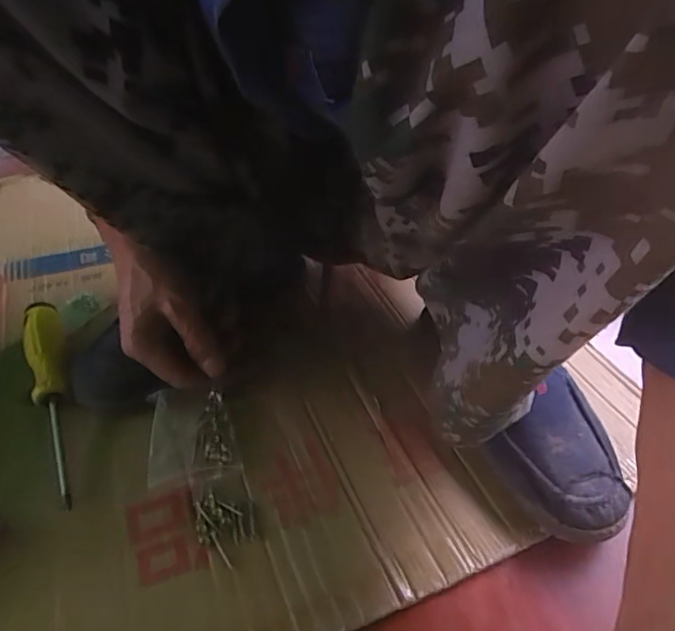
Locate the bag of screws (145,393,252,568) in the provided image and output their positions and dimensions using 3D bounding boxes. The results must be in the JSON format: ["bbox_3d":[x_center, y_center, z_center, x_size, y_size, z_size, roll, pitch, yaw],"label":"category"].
[{"bbox_3d":[-0.105,0.112,0.389,0.067,0.018,0.136,-18,51,-23],"label":"bag of screws"}]

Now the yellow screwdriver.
[{"bbox_3d":[-0.239,0.064,0.422,0.030,0.033,0.201,-14,45,-20],"label":"yellow screwdriver"}]

